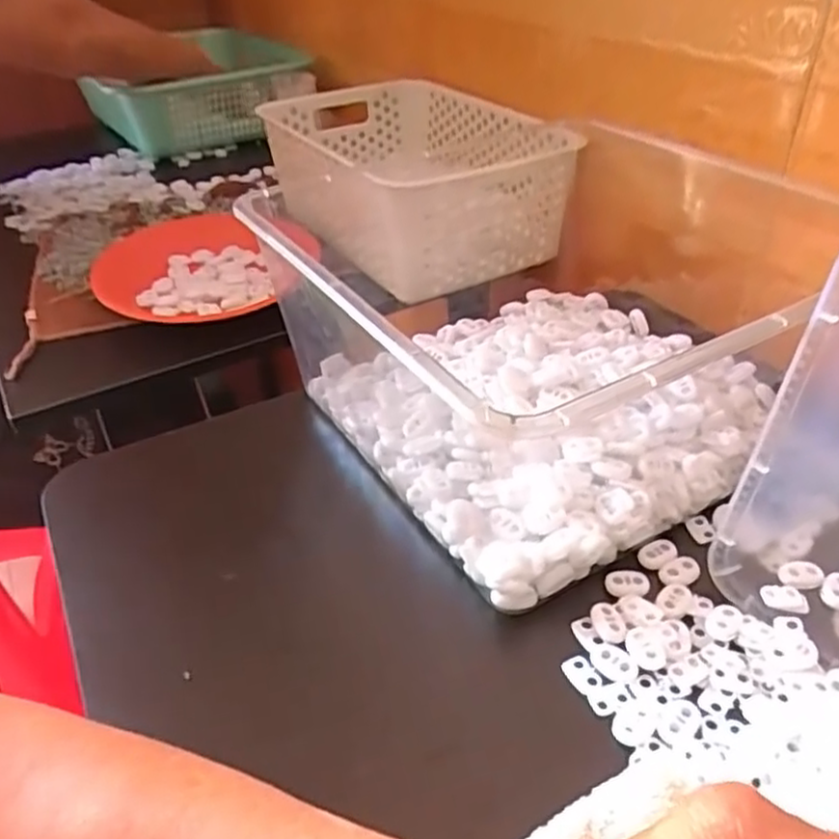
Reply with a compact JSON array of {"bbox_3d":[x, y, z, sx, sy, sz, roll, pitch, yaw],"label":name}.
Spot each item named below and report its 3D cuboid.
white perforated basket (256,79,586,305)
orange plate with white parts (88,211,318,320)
[{"bbox_3d":[-0.012,-0.248,0.724,0.217,0.099,0.301,-20,41,-22],"label":"white perforated basket"},{"bbox_3d":[-0.193,-0.143,0.651,0.187,0.031,0.168,-3,37,0],"label":"orange plate with white parts"}]

